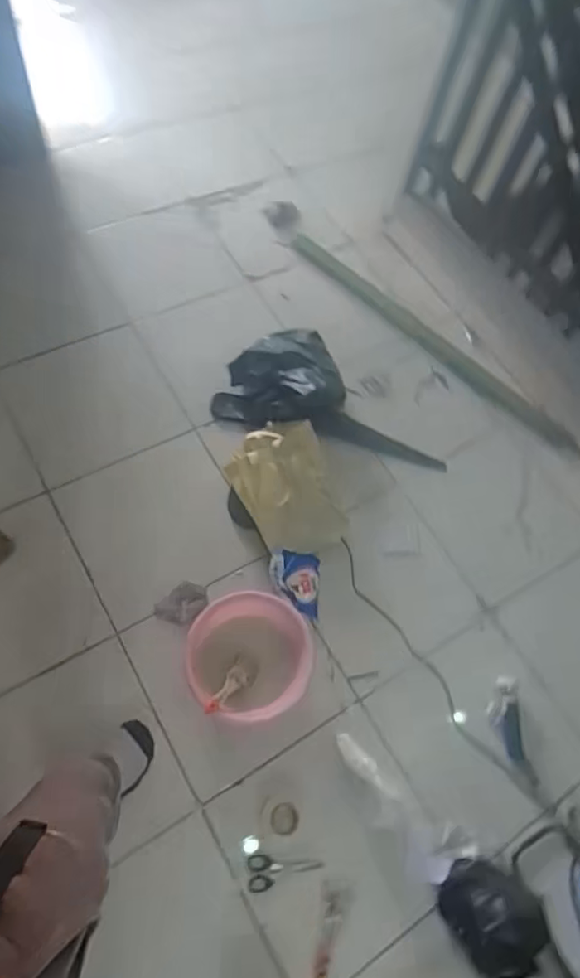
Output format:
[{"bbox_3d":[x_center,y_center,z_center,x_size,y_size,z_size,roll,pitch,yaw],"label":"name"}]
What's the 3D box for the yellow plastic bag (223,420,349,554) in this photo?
[{"bbox_3d":[-0.007,-0.013,1.436,0.262,0.156,0.329,-17,66,-11],"label":"yellow plastic bag"}]

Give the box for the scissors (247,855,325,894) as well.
[{"bbox_3d":[-0.010,0.769,1.150,0.149,0.008,0.063,0,66,-9],"label":"scissors"}]

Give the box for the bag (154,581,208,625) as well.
[{"bbox_3d":[-0.253,0.273,1.354,0.120,0.015,0.085,-36,76,-21],"label":"bag"}]

